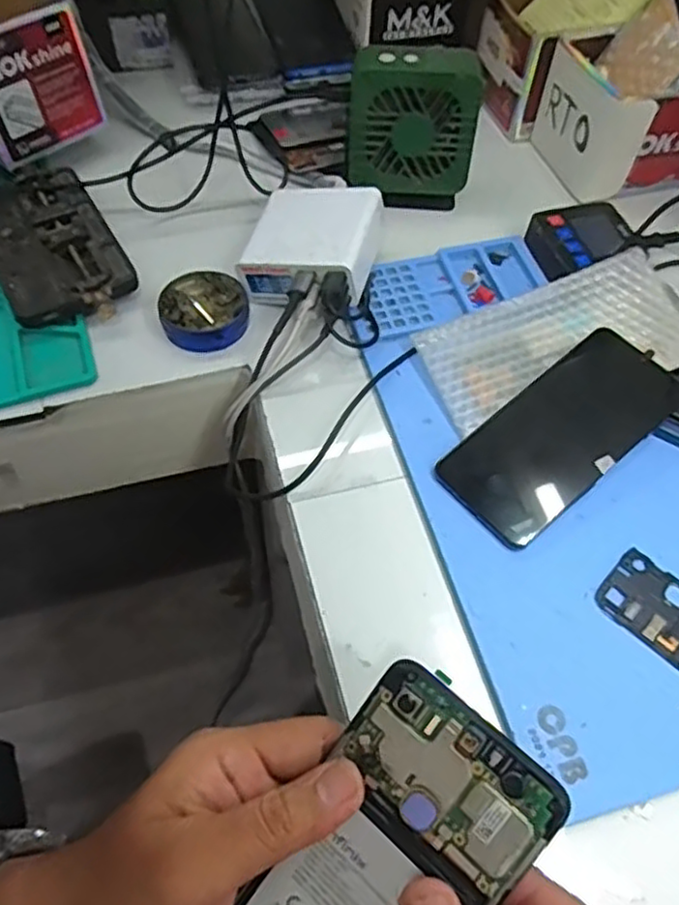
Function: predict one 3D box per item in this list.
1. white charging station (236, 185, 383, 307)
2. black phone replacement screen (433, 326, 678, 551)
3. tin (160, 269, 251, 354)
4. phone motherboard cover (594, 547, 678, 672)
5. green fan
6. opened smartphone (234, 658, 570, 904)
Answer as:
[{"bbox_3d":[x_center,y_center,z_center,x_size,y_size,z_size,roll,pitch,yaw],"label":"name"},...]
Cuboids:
[{"bbox_3d":[-0.019,-0.155,0.504,0.090,0.045,0.097,10,58,5],"label":"white charging station"},{"bbox_3d":[0.140,-0.014,0.428,0.159,0.007,0.073,-40,70,-12],"label":"black phone replacement screen"},{"bbox_3d":[-0.097,-0.102,0.493,0.060,0.020,0.065,0,58,0],"label":"tin"},{"bbox_3d":[0.182,0.089,0.383,0.068,0.004,0.047,39,65,21],"label":"phone motherboard cover"},{"bbox_3d":[0.056,-0.253,0.531,0.097,0.095,0.050,-3,58,-3],"label":"green fan"},{"bbox_3d":[0.007,0.163,0.252,0.071,0.009,0.164,35,101,19],"label":"opened smartphone"}]

